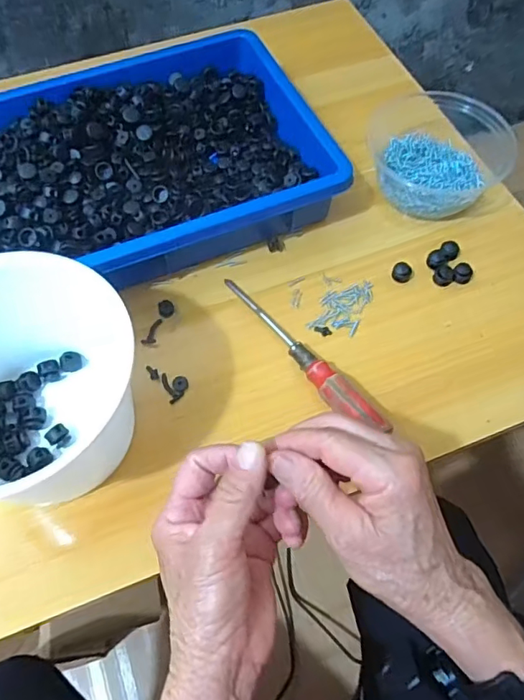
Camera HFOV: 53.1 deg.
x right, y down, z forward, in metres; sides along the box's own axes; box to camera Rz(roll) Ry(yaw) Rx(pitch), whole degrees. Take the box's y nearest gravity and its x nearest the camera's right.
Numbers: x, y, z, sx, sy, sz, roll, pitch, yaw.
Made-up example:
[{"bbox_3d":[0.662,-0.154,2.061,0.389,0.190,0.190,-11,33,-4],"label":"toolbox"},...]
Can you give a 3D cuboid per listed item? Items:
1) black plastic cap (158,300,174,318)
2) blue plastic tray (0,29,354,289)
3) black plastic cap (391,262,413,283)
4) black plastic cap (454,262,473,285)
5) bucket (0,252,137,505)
[{"bbox_3d":[-0.085,-0.038,0.464,0.013,0.011,0.015,-16,63,-9],"label":"black plastic cap"},{"bbox_3d":[-0.133,-0.176,0.504,0.363,0.056,0.252,-20,64,-11],"label":"blue plastic tray"},{"bbox_3d":[0.128,-0.071,0.480,0.018,0.012,0.017,0,62,-1],"label":"black plastic cap"},{"bbox_3d":[0.183,-0.069,0.480,0.017,0.015,0.017,0,62,-1],"label":"black plastic cap"},{"bbox_3d":[-0.175,0.018,0.378,0.157,0.108,0.166,0,62,-1],"label":"bucket"}]

